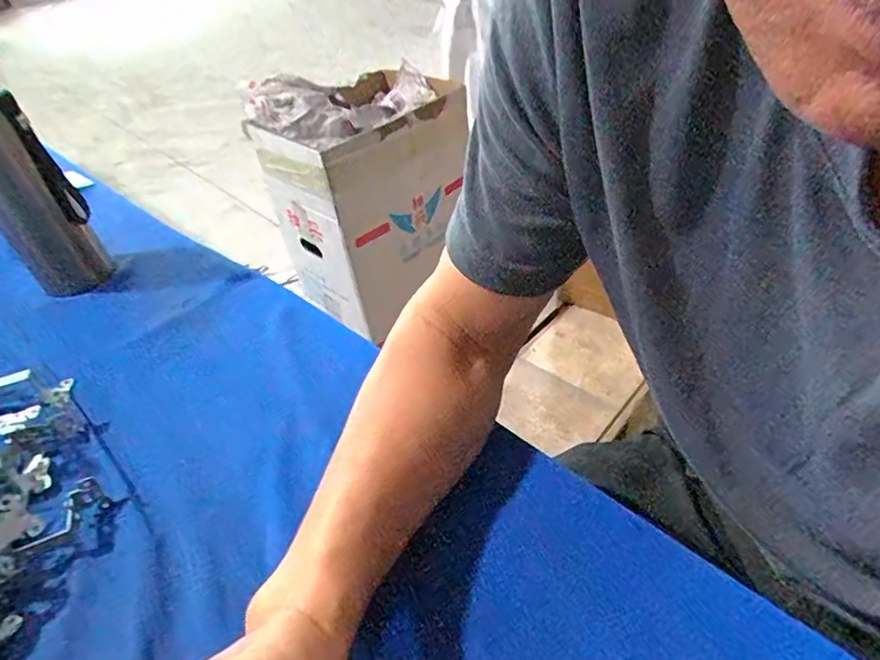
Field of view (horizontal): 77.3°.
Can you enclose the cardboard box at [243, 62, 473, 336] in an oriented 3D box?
[{"bbox_3d":[-0.170,-0.304,1.277,0.332,0.464,0.390,29,52,33],"label":"cardboard box"}]

